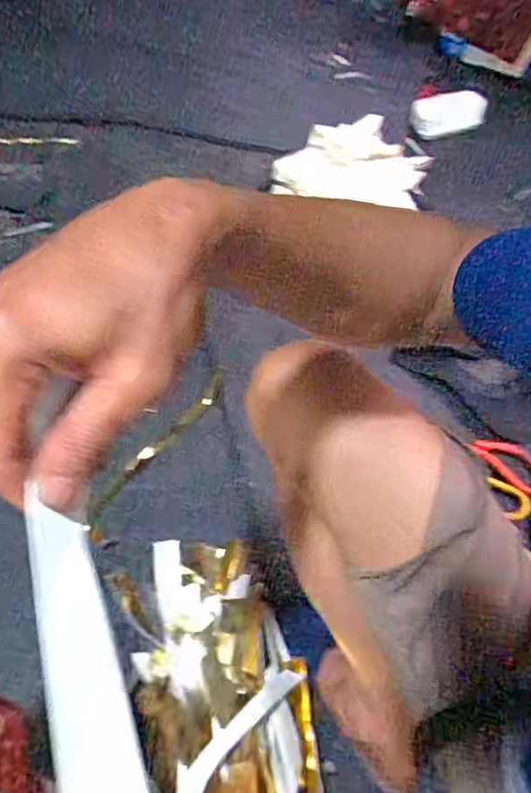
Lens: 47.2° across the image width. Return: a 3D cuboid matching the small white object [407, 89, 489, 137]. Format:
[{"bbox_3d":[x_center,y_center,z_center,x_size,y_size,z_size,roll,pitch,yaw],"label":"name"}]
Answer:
[{"bbox_3d":[0.355,-0.554,1.183,0.145,0.051,0.063,-11,54,-6],"label":"small white object"}]

